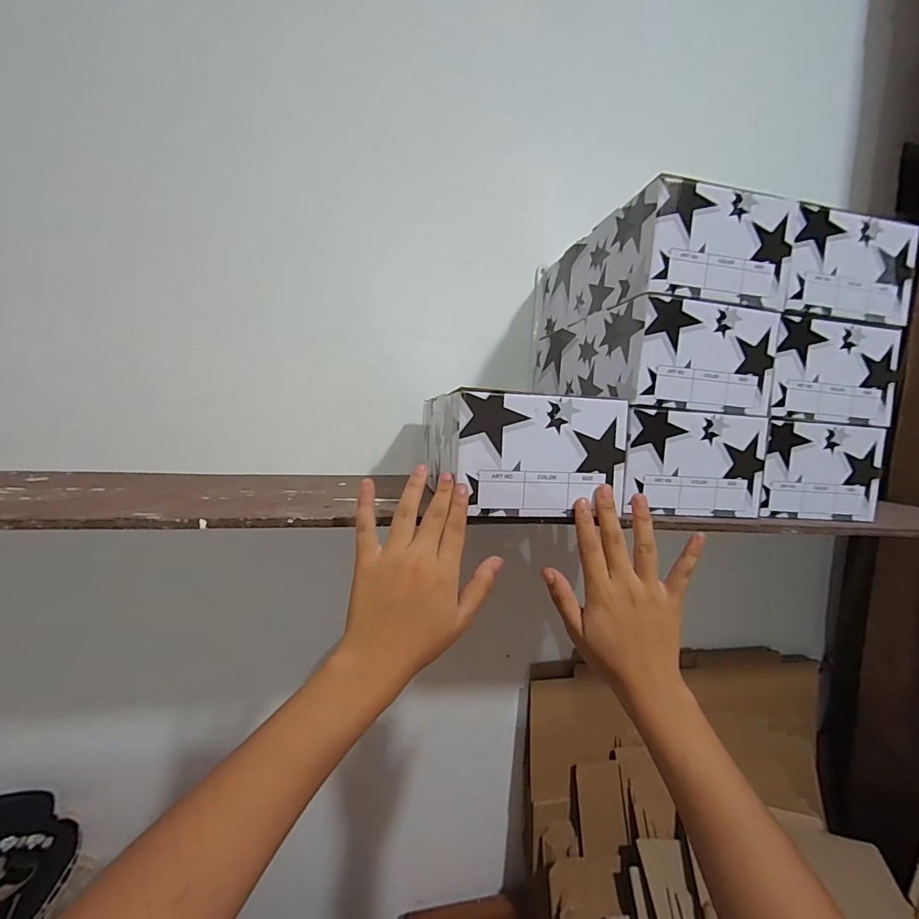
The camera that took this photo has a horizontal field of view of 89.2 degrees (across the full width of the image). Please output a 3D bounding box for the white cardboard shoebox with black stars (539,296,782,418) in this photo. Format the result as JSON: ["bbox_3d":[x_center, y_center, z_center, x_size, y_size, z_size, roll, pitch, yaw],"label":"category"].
[{"bbox_3d":[0.214,-0.115,0.570,0.151,0.097,0.265,1,7,-10],"label":"white cardboard shoebox with black stars"}]

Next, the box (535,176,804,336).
[{"bbox_3d":[0.219,-0.218,0.571,0.157,0.099,0.285,1,7,-10],"label":"box"}]

